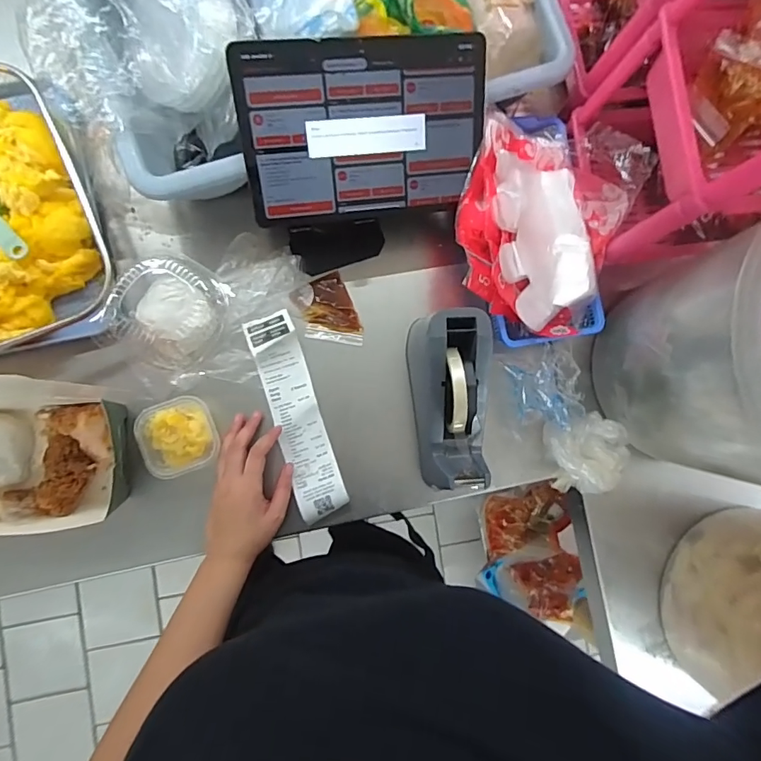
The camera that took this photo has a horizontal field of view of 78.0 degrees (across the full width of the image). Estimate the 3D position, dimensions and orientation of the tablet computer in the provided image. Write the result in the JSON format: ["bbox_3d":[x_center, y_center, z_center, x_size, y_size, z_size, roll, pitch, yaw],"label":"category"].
[{"bbox_3d":[-0.015,-0.254,0.489,0.246,0.014,0.165,-8,117,-8],"label":"tablet computer"}]

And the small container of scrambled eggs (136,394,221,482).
[{"bbox_3d":[-0.227,0.061,0.532,0.080,0.044,0.080,-23,89,-7],"label":"small container of scrambled eggs"}]

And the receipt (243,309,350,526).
[{"bbox_3d":[-0.098,0.040,0.551,0.056,0.025,0.242,-17,88,-7],"label":"receipt"}]

